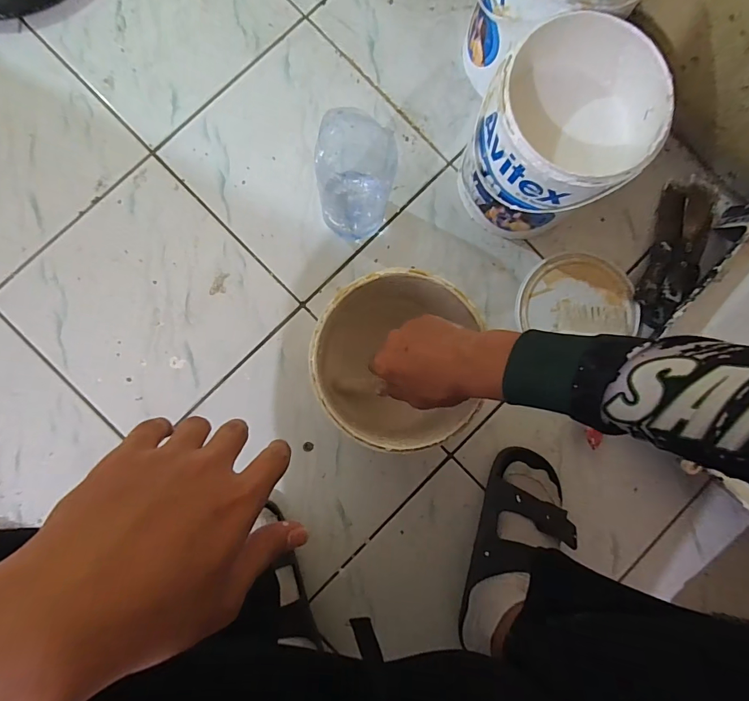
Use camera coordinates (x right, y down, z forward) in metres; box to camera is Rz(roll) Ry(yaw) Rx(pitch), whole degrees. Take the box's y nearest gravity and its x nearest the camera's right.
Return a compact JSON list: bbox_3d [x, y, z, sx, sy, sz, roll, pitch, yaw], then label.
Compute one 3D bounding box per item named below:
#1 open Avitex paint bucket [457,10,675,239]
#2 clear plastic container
[{"bbox_3d":[0.214,-0.254,0.516,0.181,0.189,0.173,0,87,-5],"label":"open Avitex paint bucket"},{"bbox_3d":[-0.022,-0.208,0.518,0.094,0.155,0.101,7,86,-4],"label":"clear plastic container"}]

